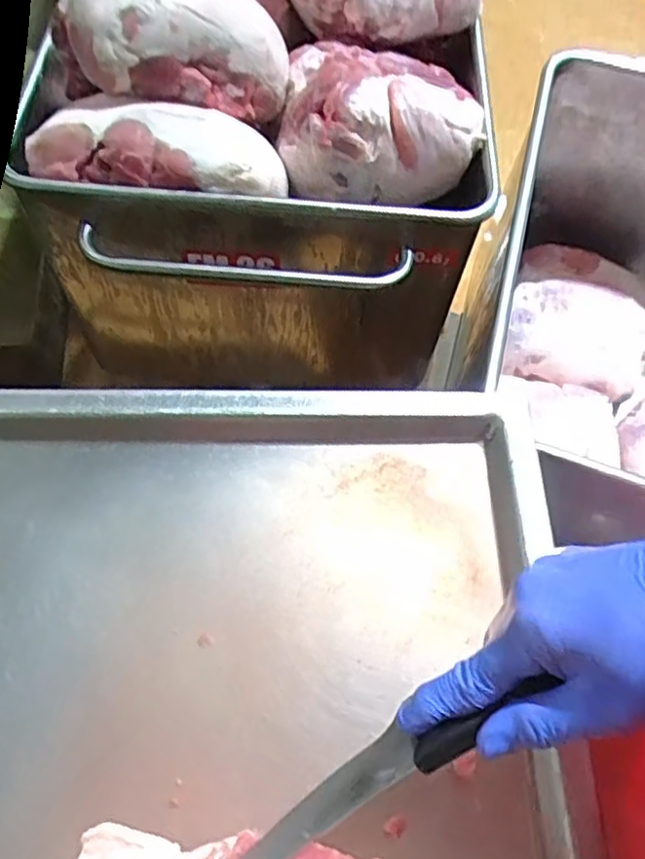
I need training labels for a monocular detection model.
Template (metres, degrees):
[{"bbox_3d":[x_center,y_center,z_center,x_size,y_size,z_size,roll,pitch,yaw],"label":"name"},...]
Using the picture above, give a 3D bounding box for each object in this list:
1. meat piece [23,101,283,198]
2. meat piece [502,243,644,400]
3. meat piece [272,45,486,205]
[{"bbox_3d":[-0.206,-0.361,0.841,0.320,0.097,0.133,0,66,-2],"label":"meat piece"},{"bbox_3d":[0.499,-0.219,1.251,0.290,0.100,0.272,14,67,4],"label":"meat piece"},{"bbox_3d":[0.086,-0.461,0.917,0.274,0.115,0.258,5,66,0],"label":"meat piece"}]

